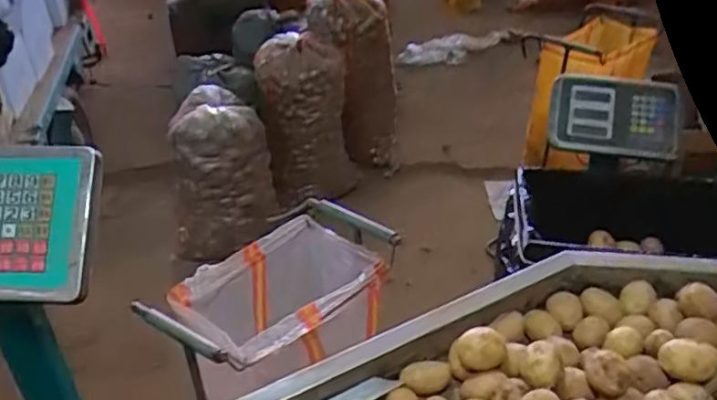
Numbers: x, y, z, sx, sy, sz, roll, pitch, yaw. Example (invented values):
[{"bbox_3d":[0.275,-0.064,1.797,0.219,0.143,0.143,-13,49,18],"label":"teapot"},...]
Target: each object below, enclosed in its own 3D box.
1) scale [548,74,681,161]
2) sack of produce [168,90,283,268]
[{"bbox_3d":[0.490,-0.159,1.239,0.232,0.037,0.154,6,79,9],"label":"scale"},{"bbox_3d":[-0.415,-0.068,1.932,0.314,0.450,0.203,-7,36,-5],"label":"sack of produce"}]

